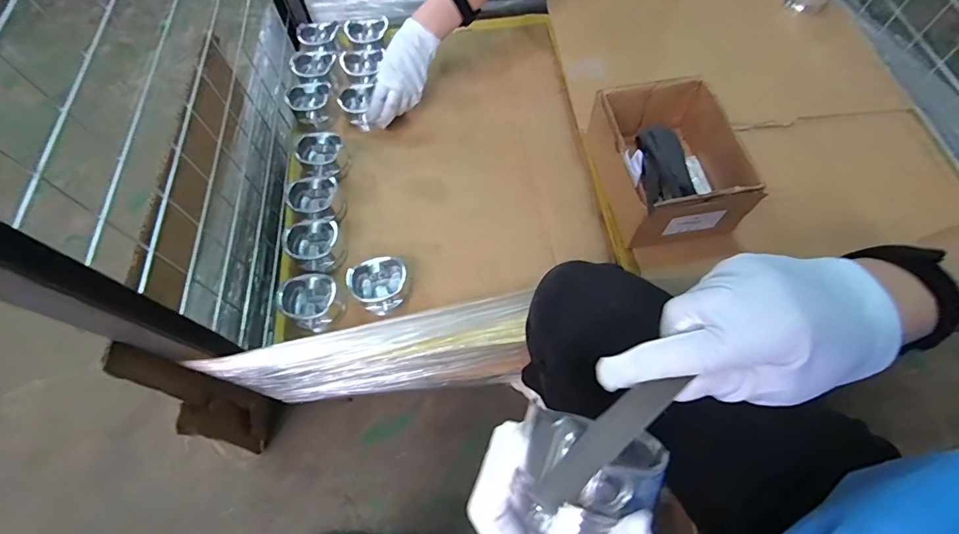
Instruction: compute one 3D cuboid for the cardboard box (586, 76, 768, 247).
[{"bbox_3d":[0.240,-0.138,0.587,0.149,0.103,0.202,-9,65,-3],"label":"cardboard box"}]

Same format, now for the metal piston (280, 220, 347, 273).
[{"bbox_3d":[-0.235,-0.032,0.651,0.078,0.052,0.075,0,65,1],"label":"metal piston"}]

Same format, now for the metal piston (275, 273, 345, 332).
[{"bbox_3d":[-0.228,0.048,0.616,0.073,0.047,0.068,0,65,1],"label":"metal piston"}]

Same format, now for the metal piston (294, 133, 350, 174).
[{"bbox_3d":[-0.252,-0.176,0.721,0.075,0.046,0.068,-7,65,-2],"label":"metal piston"}]

